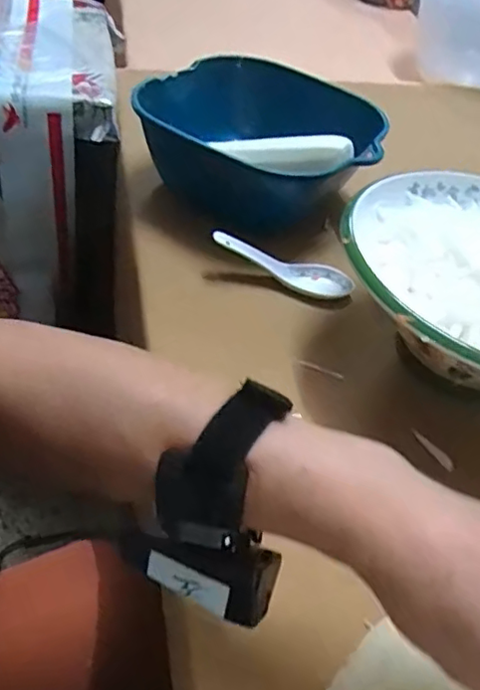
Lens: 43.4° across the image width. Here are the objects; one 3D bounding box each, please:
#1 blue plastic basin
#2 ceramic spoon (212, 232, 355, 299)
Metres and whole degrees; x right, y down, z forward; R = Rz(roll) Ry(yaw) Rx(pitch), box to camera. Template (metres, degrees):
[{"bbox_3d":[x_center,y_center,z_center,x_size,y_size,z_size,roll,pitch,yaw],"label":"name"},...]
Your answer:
[{"bbox_3d":[0.012,-0.199,0.593,0.208,0.090,0.208,6,45,-6],"label":"blue plastic basin"},{"bbox_3d":[0.036,-0.067,0.512,0.125,0.017,0.035,19,45,-15],"label":"ceramic spoon"}]

